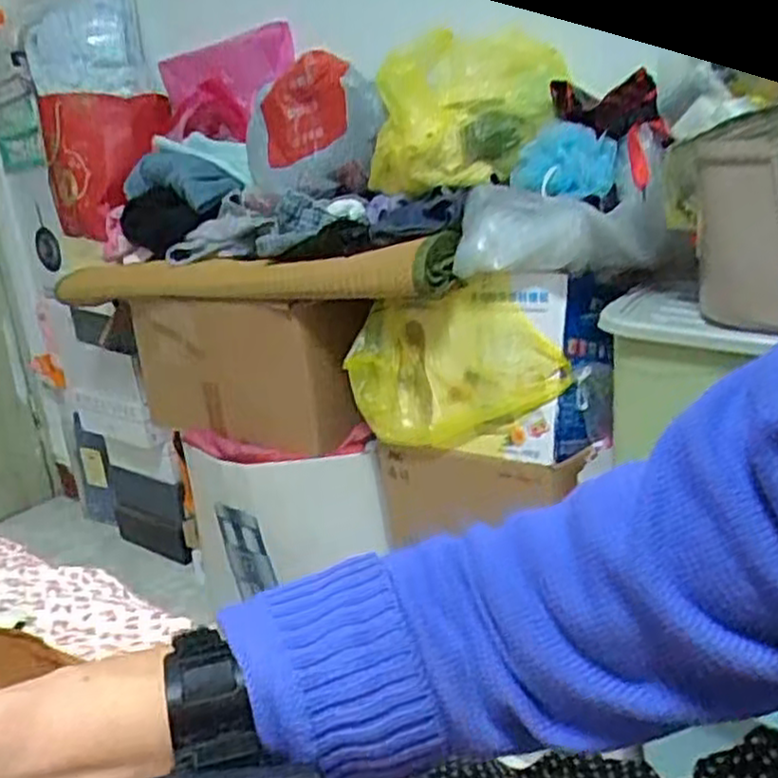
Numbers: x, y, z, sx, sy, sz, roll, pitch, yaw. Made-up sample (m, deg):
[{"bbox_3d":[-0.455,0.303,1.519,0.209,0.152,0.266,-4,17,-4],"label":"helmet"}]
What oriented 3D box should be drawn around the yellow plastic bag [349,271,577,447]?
[{"bbox_3d":[0.094,-0.029,1.052,0.318,0.203,0.065,3,18,29],"label":"yellow plastic bag"}]

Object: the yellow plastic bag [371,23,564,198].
[{"bbox_3d":[0.109,-0.408,1.080,0.251,0.203,0.237,-2,19,16],"label":"yellow plastic bag"}]

